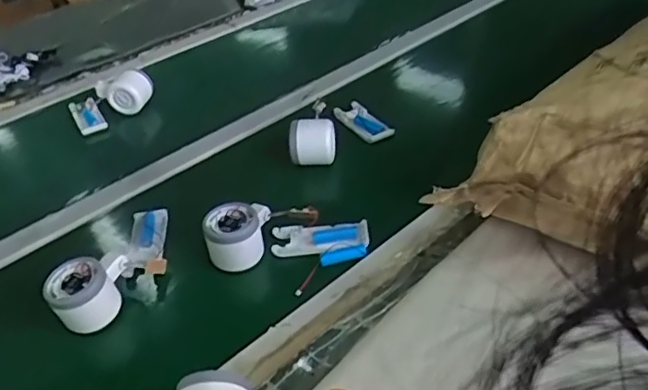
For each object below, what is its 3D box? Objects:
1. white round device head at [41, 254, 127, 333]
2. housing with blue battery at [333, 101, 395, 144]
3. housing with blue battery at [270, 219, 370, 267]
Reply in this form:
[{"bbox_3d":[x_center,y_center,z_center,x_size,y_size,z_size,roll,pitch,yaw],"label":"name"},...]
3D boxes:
[{"bbox_3d":[-0.233,0.092,0.600,0.051,0.059,0.082,11,41,21],"label":"white round device head"},{"bbox_3d":[0.054,-0.106,0.851,0.041,0.024,0.105,-21,40,-19],"label":"housing with blue battery"},{"bbox_3d":[-0.002,0.055,0.652,0.104,0.017,0.060,-7,38,-1],"label":"housing with blue battery"}]

